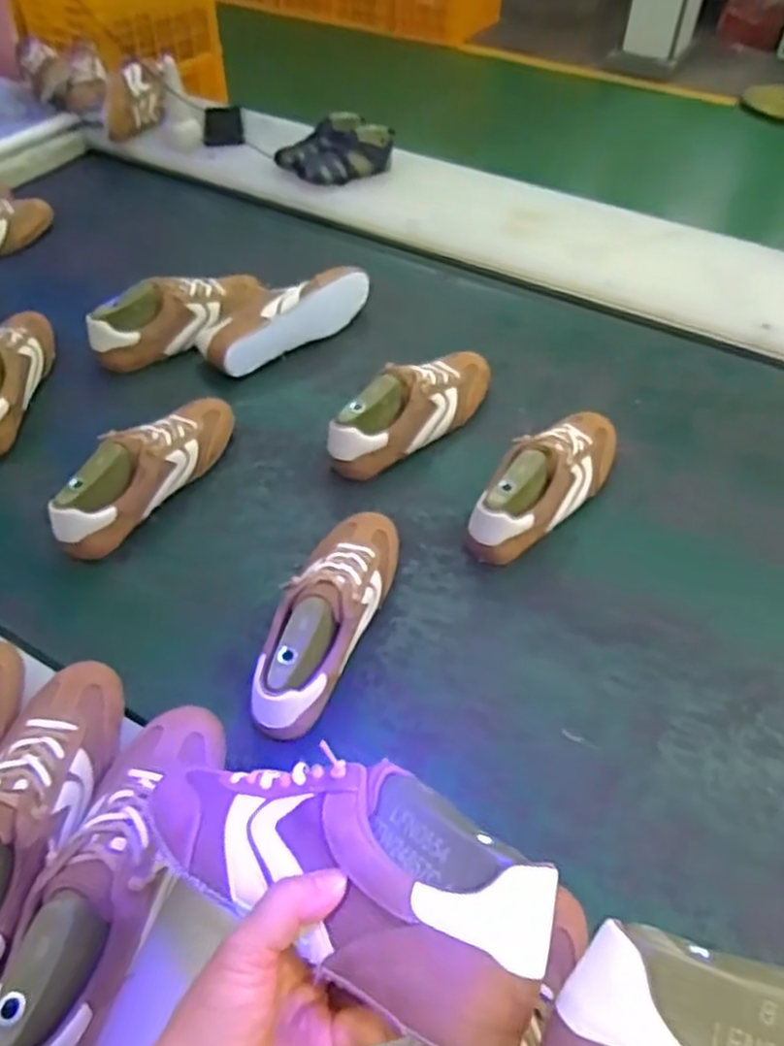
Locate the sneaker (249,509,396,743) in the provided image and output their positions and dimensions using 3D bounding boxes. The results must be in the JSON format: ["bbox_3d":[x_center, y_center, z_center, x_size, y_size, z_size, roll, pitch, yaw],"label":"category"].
[{"bbox_3d":[-0.060,0.080,0.704,0.082,0.087,0.262,16,50,11],"label":"sneaker"}]

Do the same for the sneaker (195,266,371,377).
[{"bbox_3d":[-0.146,-0.289,1.026,0.254,0.087,0.095,-27,55,-24],"label":"sneaker"}]

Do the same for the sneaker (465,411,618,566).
[{"bbox_3d":[0.174,-0.057,0.828,0.082,0.082,0.251,38,57,27],"label":"sneaker"}]

